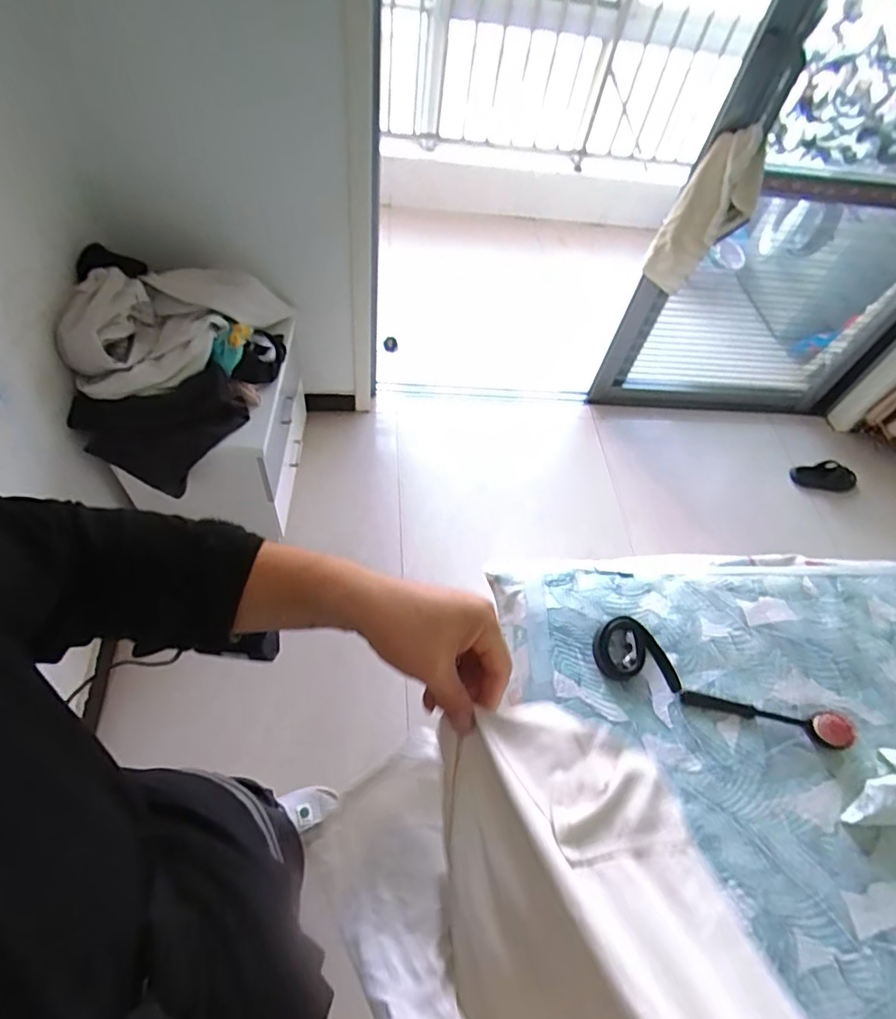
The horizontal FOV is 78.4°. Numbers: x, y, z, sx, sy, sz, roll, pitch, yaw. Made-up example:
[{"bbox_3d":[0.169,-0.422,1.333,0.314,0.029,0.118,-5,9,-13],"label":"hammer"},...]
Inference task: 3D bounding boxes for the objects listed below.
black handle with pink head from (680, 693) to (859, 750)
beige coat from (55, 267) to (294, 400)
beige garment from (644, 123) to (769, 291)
[{"bbox_3d":[0.650,0.418,1.125,0.337,0.030,0.063,13,56,5],"label":"black handle with pink head"},{"bbox_3d":[-0.638,-0.446,1.348,0.524,0.172,0.279,-16,61,-18],"label":"beige coat"},{"bbox_3d":[0.737,-0.840,1.579,0.104,0.446,0.197,-30,64,-37],"label":"beige garment"}]

